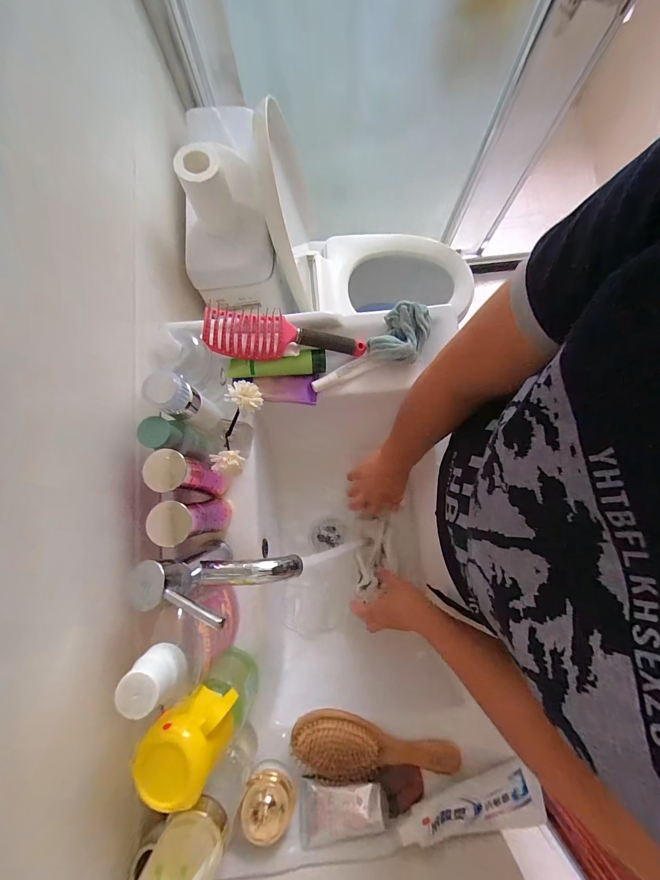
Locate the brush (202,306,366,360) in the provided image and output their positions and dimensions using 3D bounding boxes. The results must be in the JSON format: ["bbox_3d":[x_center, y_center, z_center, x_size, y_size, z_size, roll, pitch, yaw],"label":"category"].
[{"bbox_3d":[-0.065,-0.153,0.504,0.237,0.054,0.077,4,80,2],"label":"brush"}]

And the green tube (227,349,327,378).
[{"bbox_3d":[-0.081,-0.115,0.516,0.148,0.030,0.028,-8,80,-1],"label":"green tube"}]

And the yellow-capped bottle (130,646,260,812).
[{"bbox_3d":[-0.135,0.304,0.382,0.076,0.161,0.077,0,80,1],"label":"yellow-capped bottle"}]

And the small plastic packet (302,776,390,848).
[{"bbox_3d":[0.013,0.456,0.412,0.110,0.033,0.055,-18,80,10],"label":"small plastic packet"}]

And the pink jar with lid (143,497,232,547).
[{"bbox_3d":[-0.167,0.099,0.423,0.044,0.160,0.047,-24,80,-3],"label":"pink jar with lid"}]

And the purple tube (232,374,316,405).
[{"bbox_3d":[-0.084,-0.084,0.528,0.123,0.026,0.046,1,80,1],"label":"purple tube"}]

